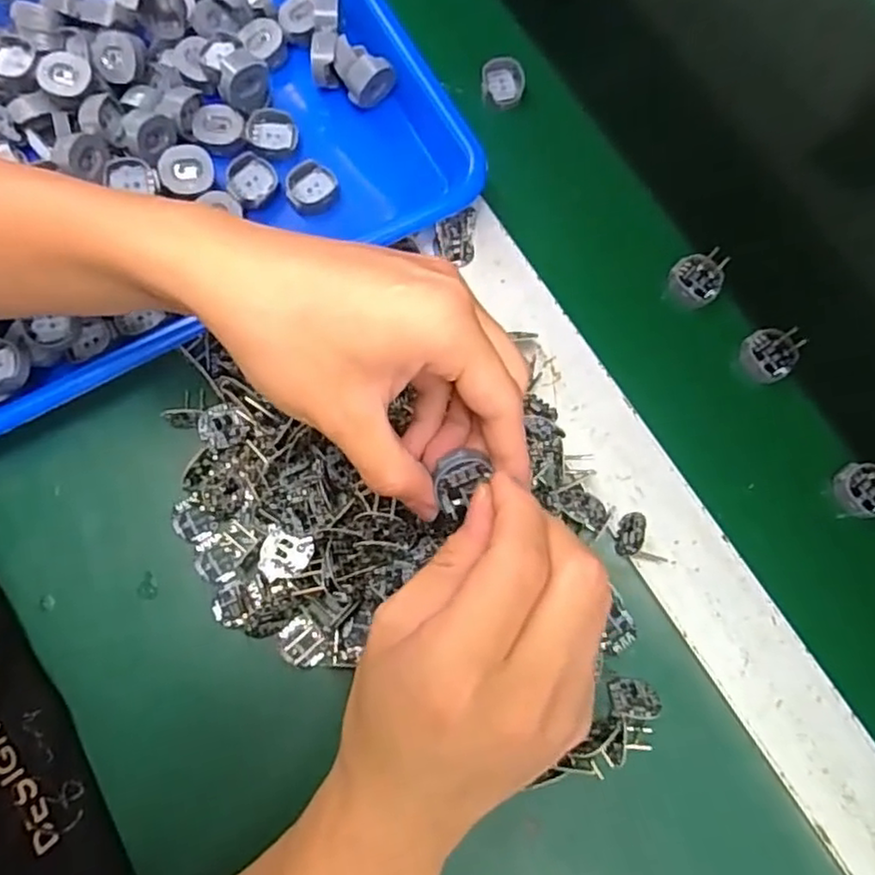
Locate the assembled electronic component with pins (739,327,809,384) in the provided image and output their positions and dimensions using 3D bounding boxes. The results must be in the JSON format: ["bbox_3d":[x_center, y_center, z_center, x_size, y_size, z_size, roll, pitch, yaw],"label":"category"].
[{"bbox_3d":[0.189,-0.048,0.384,0.027,0.023,0.028,1,76,-2],"label":"assembled electronic component with pins"}]

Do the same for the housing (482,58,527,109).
[{"bbox_3d":[0.041,-0.223,0.431,0.027,0.015,0.027,1,76,-2],"label":"housing"}]

